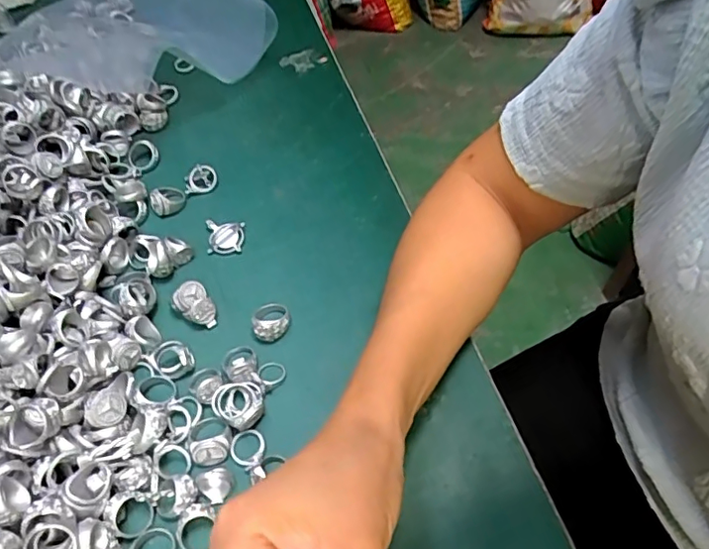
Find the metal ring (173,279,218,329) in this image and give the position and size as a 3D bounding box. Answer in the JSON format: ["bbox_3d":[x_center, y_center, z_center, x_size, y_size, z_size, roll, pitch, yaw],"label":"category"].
[{"bbox_3d":[-0.108,0.021,0.378,0.028,0.020,0.022,37,65,26],"label":"metal ring"}]

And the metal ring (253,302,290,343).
[{"bbox_3d":[-0.056,0.030,0.373,0.024,0.018,0.028,-13,55,-5],"label":"metal ring"}]

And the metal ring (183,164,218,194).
[{"bbox_3d":[-0.126,-0.078,0.452,0.026,0.014,0.018,-19,56,-9],"label":"metal ring"}]

